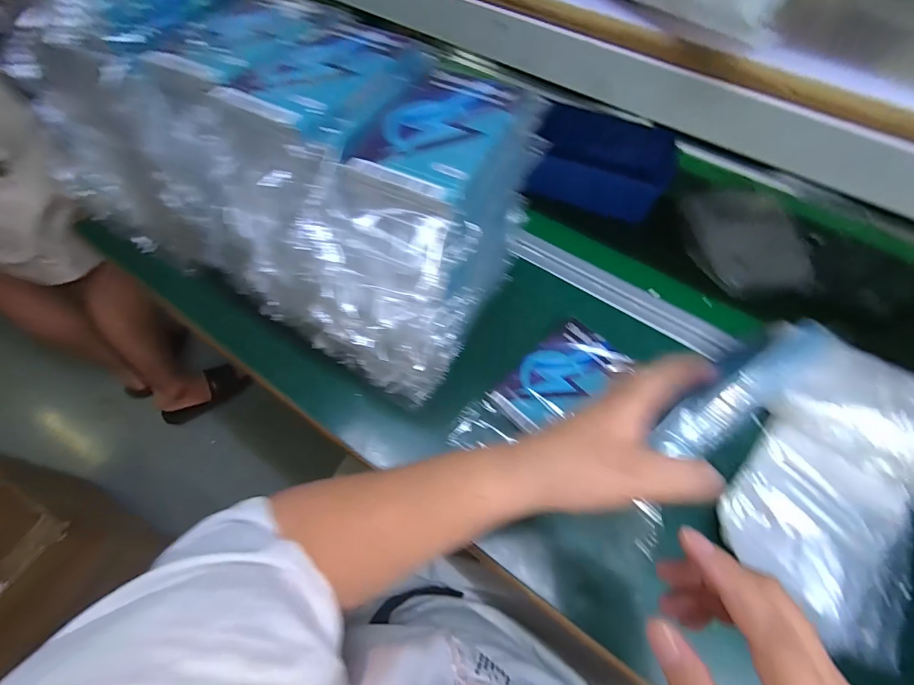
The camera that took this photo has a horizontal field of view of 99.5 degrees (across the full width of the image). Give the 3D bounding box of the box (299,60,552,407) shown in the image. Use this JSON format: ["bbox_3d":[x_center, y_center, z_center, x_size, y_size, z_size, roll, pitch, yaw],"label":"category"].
[{"bbox_3d":[-0.026,-0.080,0.331,0.100,0.207,0.193,28,62,13],"label":"box"}]

